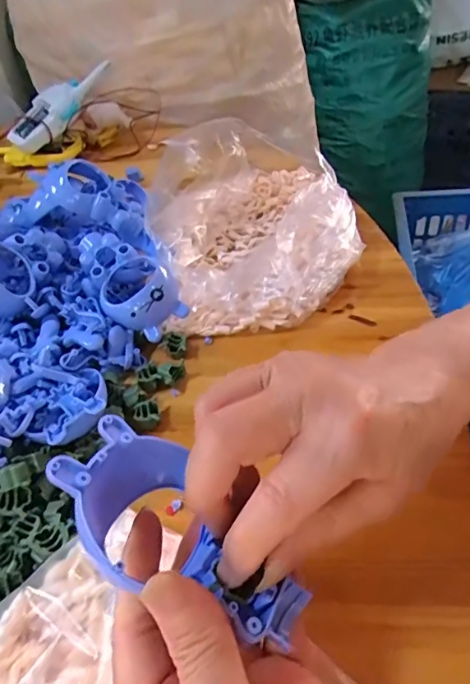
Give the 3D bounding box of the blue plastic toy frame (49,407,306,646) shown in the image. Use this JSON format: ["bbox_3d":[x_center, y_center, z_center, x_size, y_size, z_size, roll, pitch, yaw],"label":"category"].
[{"bbox_3d":[-0.019,0.071,0.183,0.103,0.027,0.055,35,51,9],"label":"blue plastic toy frame"}]

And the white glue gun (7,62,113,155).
[{"bbox_3d":[-0.238,-0.328,0.684,0.065,0.033,0.168,27,73,34],"label":"white glue gun"}]

